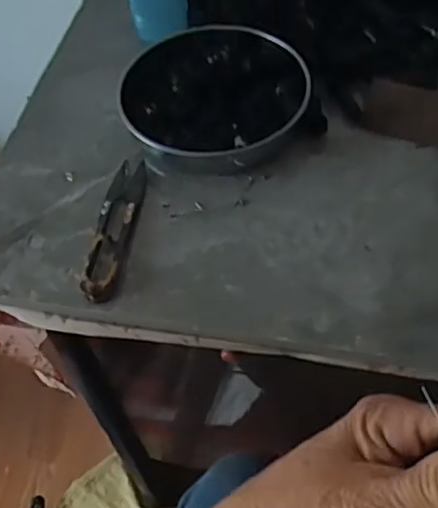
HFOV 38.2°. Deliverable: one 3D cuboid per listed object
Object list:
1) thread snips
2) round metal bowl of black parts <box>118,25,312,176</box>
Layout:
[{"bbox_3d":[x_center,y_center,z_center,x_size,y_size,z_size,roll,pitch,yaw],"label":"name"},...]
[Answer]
[{"bbox_3d":[-0.068,-0.021,0.422,0.026,0.012,0.118,2,55,6],"label":"thread snips"},{"bbox_3d":[-0.004,-0.116,0.469,0.131,0.030,0.121,-2,54,3],"label":"round metal bowl of black parts"}]

